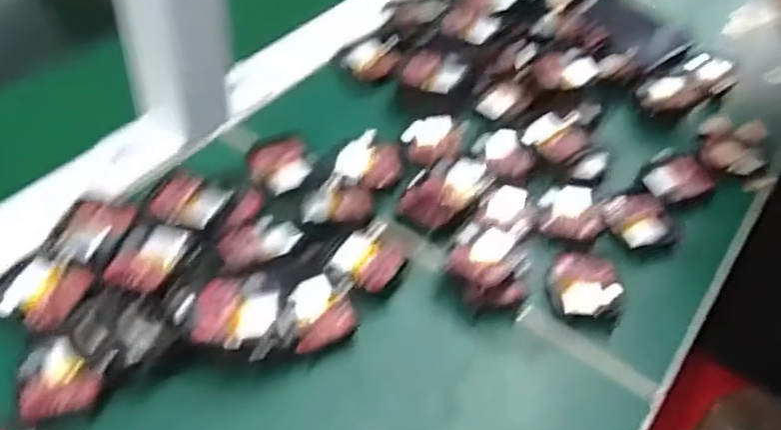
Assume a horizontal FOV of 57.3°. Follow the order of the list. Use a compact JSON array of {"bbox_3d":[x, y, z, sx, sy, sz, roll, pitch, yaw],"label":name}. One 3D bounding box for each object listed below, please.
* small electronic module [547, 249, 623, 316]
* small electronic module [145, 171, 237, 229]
[{"bbox_3d":[0.107,0.035,0.395,0.038,0.013,0.044,9,46,2],"label":"small electronic module"},{"bbox_3d":[-0.112,-0.008,0.395,0.042,0.006,0.035,21,48,13],"label":"small electronic module"}]

